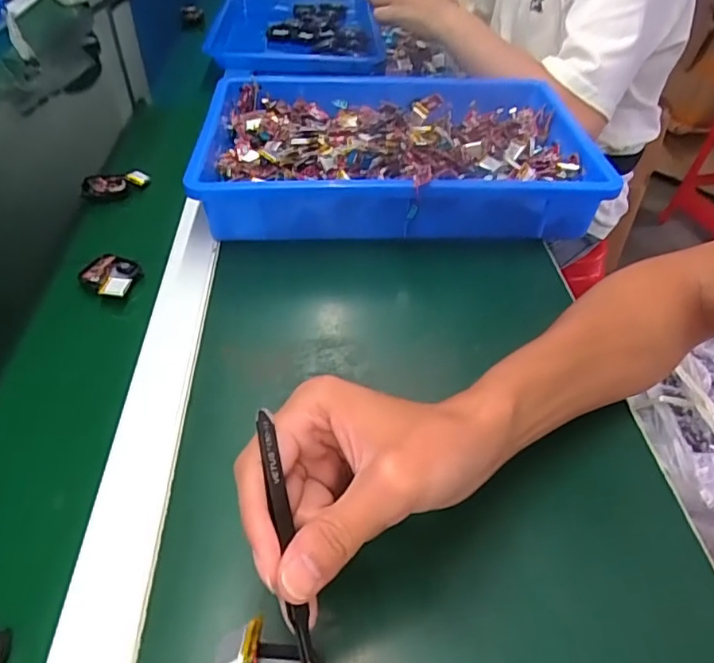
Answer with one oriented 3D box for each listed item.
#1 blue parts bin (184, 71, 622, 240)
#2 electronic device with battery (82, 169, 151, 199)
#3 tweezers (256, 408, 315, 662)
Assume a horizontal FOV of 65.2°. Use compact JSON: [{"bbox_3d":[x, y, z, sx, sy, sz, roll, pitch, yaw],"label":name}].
[{"bbox_3d":[0.036,-0.185,0.581,0.373,0.076,0.257,0,45,-2],"label":"blue parts bin"},{"bbox_3d":[-0.250,-0.153,0.578,0.066,0.018,0.024,-21,48,-16],"label":"electronic device with battery"},{"bbox_3d":[-0.029,0.088,0.226,0.008,0.006,0.117,-10,68,-12],"label":"tweezers"}]

